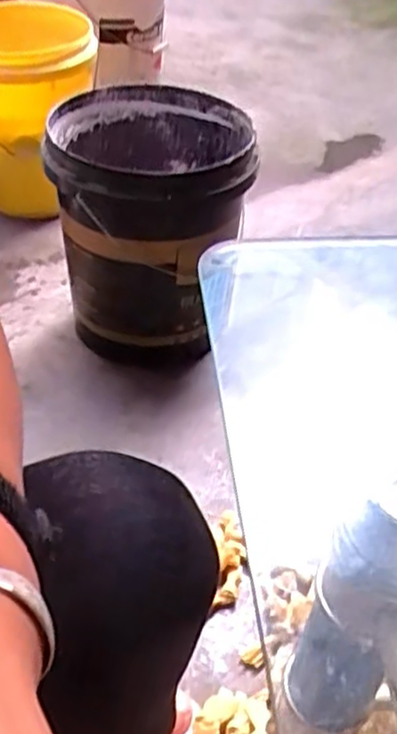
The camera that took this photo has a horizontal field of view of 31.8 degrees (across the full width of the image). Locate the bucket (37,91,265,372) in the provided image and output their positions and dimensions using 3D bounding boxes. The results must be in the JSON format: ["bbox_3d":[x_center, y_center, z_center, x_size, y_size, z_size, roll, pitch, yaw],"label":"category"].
[{"bbox_3d":[-0.068,-0.199,1.044,0.258,0.353,0.253,-2,43,-5],"label":"bucket"}]

